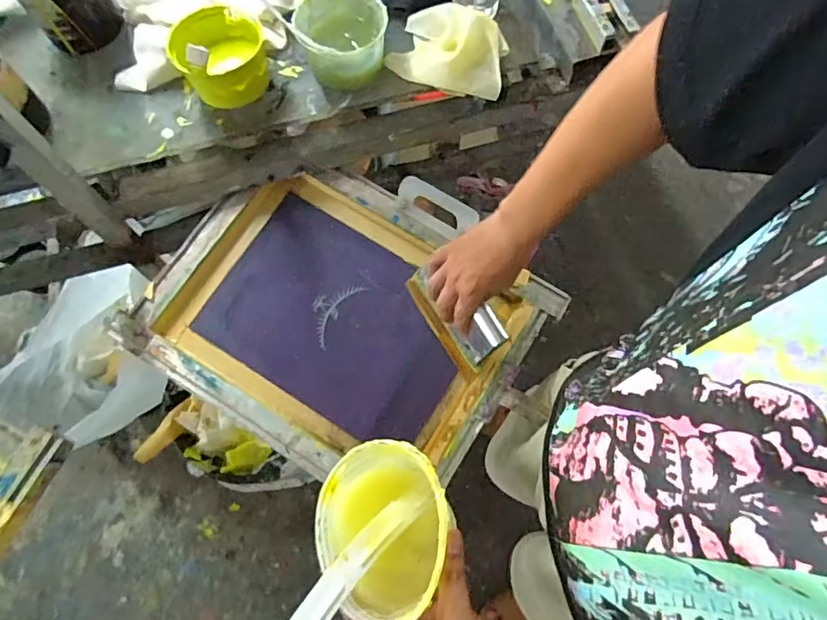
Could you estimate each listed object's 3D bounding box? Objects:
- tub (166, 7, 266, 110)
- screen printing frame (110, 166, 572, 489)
[{"bbox_3d":[-0.248,-0.317,0.687,0.106,0.070,0.110,0,68,1],"label":"tub"},{"bbox_3d":[-0.101,0.010,0.736,0.484,0.061,0.381,31,76,9],"label":"screen printing frame"}]

